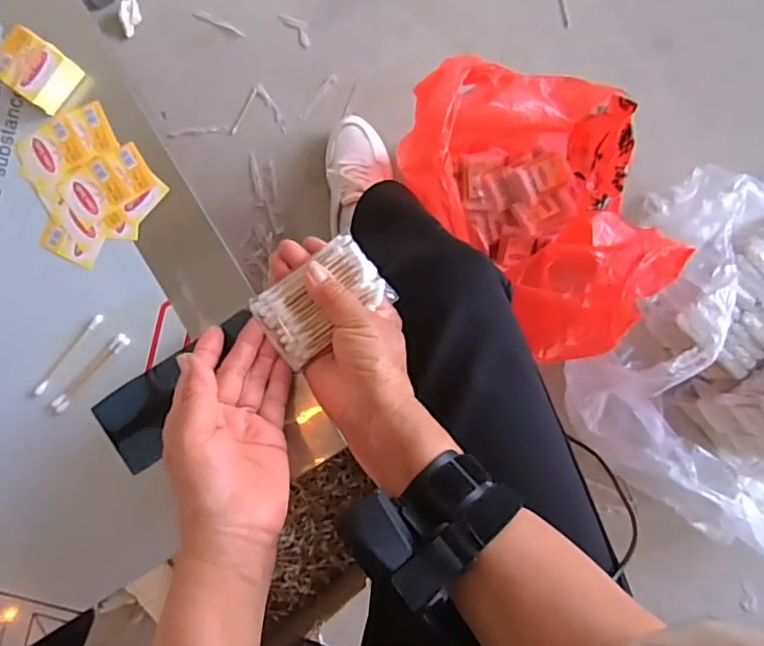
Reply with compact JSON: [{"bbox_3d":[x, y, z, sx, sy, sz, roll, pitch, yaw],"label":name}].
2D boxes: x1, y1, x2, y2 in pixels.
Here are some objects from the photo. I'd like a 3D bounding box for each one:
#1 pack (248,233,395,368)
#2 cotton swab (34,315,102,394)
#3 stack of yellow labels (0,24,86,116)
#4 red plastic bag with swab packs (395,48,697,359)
[{"bbox_3d":[-0.043,-0.016,0.400,0.089,0.011,0.058,-37,89,1],"label":"pack"},{"bbox_3d":[-0.231,0.023,0.416,0.007,0.004,0.074,39,90,1],"label":"cotton swab"},{"bbox_3d":[-0.252,-0.184,0.415,0.050,0.022,0.042,37,90,1],"label":"stack of yellow labels"},{"bbox_3d":[0.209,-0.162,0.731,0.264,0.235,0.348,-33,88,0],"label":"red plastic bag with swab packs"}]

